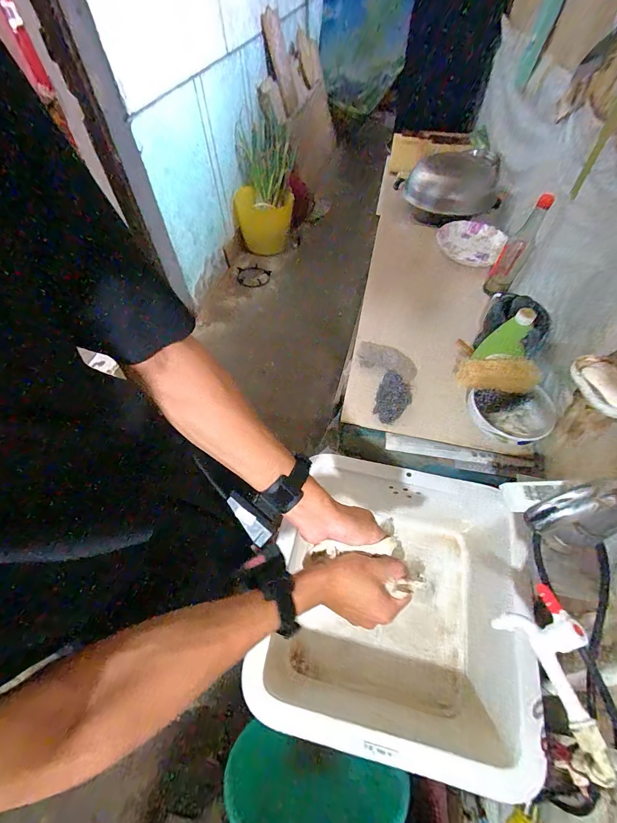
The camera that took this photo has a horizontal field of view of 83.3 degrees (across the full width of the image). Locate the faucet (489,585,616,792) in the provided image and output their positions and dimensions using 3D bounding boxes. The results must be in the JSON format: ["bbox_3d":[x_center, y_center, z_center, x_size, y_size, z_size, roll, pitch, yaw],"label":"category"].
[{"bbox_3d":[0.321,0.336,0.449,0.064,0.087,0.190,-17,65,-5],"label":"faucet"}]

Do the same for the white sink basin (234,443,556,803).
[{"bbox_3d":[0.164,0.347,0.684,0.429,0.243,0.444,11,66,8],"label":"white sink basin"}]

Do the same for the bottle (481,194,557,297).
[{"bbox_3d":[0.503,-0.388,0.844,0.060,0.254,0.079,28,69,15],"label":"bottle"}]

